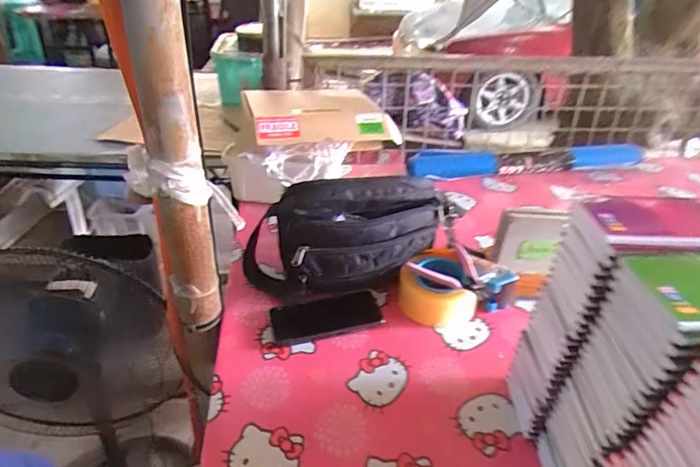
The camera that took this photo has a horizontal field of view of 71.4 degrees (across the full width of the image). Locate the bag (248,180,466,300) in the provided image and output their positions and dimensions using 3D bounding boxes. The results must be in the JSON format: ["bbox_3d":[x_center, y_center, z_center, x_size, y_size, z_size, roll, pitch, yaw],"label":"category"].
[{"bbox_3d":[0.002,0.007,0.757,0.336,0.184,0.109,-1,34,-3],"label":"bag"}]

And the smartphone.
[{"bbox_3d":[-0.032,0.123,0.721,0.163,0.012,0.074,-7,35,-12],"label":"smartphone"}]

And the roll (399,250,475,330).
[{"bbox_3d":[0.135,0.080,0.763,0.112,0.059,0.123,1,34,0],"label":"roll"}]

